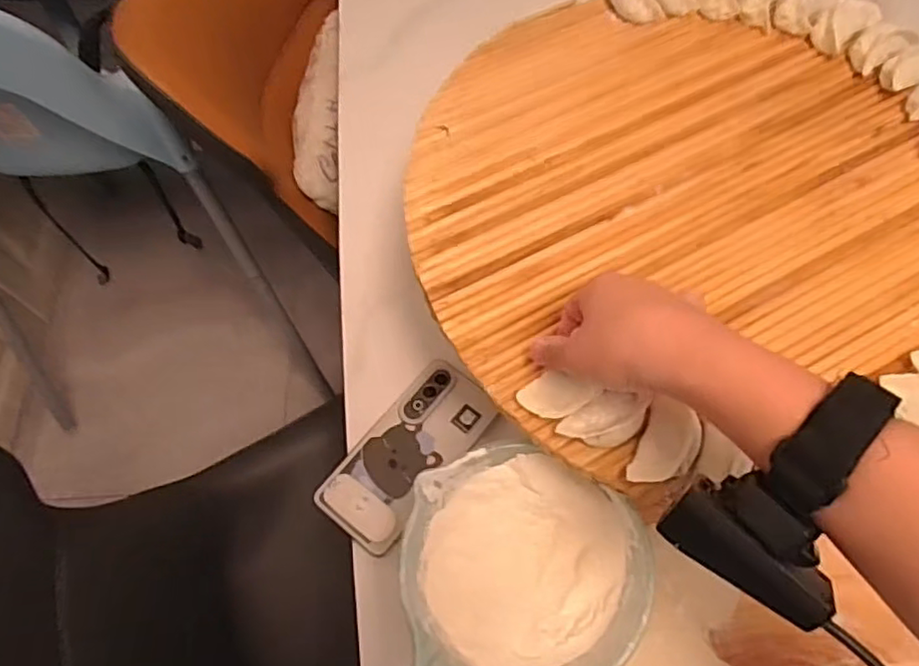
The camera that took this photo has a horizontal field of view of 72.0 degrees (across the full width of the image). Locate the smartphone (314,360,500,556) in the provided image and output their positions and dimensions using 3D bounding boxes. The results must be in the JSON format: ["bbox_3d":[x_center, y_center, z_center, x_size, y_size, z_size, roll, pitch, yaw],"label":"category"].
[{"bbox_3d":[-0.042,0.099,0.536,0.076,0.009,0.166,34,69,16],"label":"smartphone"}]

